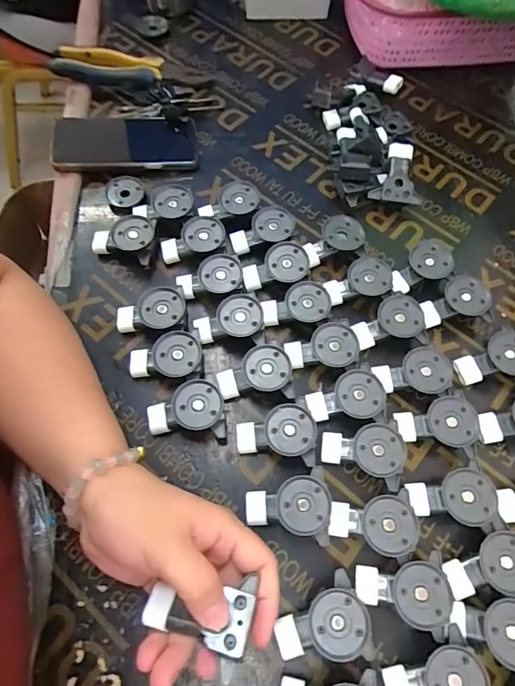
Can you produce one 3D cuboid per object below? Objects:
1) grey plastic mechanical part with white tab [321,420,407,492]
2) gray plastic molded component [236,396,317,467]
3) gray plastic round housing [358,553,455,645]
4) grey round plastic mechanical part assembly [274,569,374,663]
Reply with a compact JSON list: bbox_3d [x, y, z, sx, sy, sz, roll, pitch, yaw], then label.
[{"bbox_3d":[0.089,0.097,0.365,0.065,0.028,0.052,0,66,-2],"label":"grey plastic mechanical part with white tab"},{"bbox_3d":[0.015,0.079,0.371,0.065,0.029,0.053,-4,66,-4],"label":"gray plastic molded component"},{"bbox_3d":[0.109,0.186,0.325,0.064,0.028,0.053,9,66,2],"label":"gray plastic round housing"},{"bbox_3d":[0.047,0.201,0.317,0.064,0.028,0.052,-4,66,-4],"label":"grey round plastic mechanical part assembly"}]

